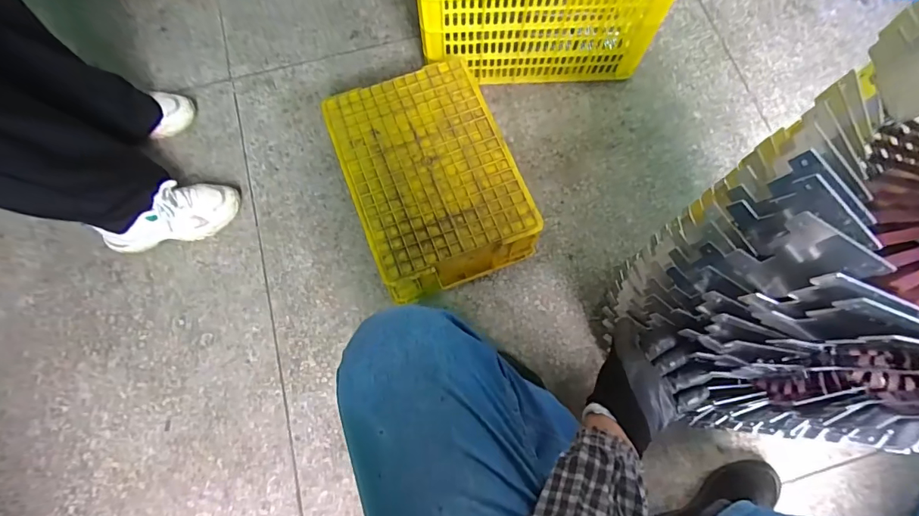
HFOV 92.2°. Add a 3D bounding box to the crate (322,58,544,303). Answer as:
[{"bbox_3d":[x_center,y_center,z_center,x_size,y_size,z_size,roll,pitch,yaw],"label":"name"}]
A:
[{"bbox_3d":[-0.047,-0.140,0.832,0.288,0.165,0.365,-19,75,-4],"label":"crate"}]

